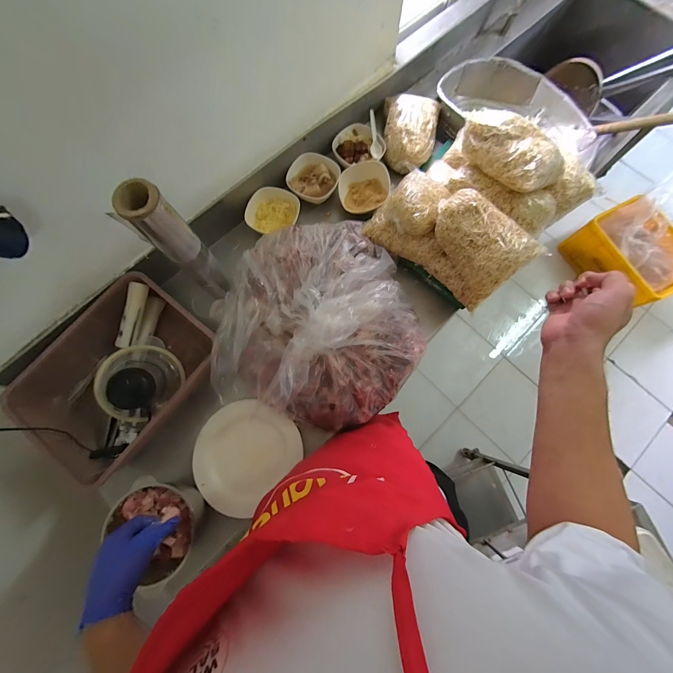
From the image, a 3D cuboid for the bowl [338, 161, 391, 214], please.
[{"bbox_3d":[0.080,-0.401,0.787,0.132,0.046,0.142,-6,77,-1],"label":"bowl"}]

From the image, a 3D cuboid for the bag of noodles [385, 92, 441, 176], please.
[{"bbox_3d":[0.205,-0.587,0.812,0.159,0.072,0.237,12,77,3],"label":"bag of noodles"}]

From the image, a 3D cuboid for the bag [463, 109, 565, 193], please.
[{"bbox_3d":[0.362,-0.404,0.605,0.111,0.077,0.229,-35,79,-8],"label":"bag"}]

